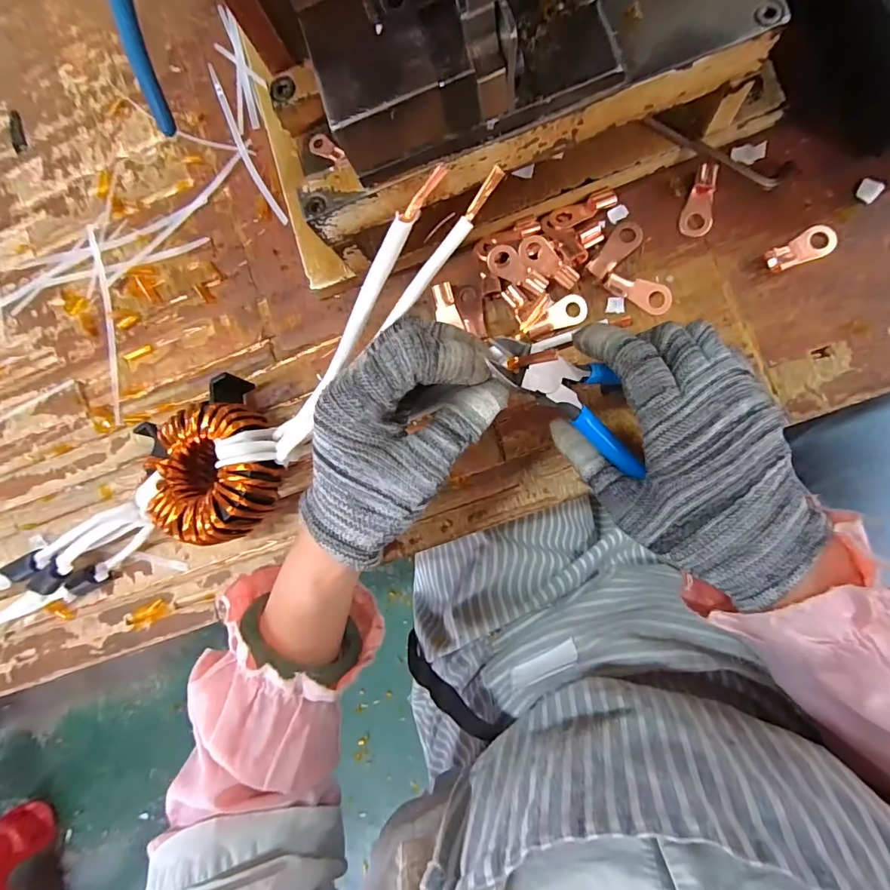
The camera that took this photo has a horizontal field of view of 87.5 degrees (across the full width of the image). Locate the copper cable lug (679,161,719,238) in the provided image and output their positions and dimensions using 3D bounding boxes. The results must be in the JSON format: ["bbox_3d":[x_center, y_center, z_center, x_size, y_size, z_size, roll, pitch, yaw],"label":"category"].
[{"bbox_3d":[0.160,-0.152,0.288,0.018,0.006,0.042,18,91,10],"label":"copper cable lug"}]

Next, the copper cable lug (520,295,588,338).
[{"bbox_3d":[0.070,-0.085,0.300,0.042,0.004,0.022,-15,86,9],"label":"copper cable lug"}]

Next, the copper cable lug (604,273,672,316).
[{"bbox_3d":[0.122,-0.097,0.292,0.041,0.010,0.017,32,93,9],"label":"copper cable lug"}]

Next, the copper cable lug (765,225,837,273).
[{"bbox_3d":[0.212,-0.117,0.276,0.041,0.006,0.018,-24,84,8],"label":"copper cable lug"}]

